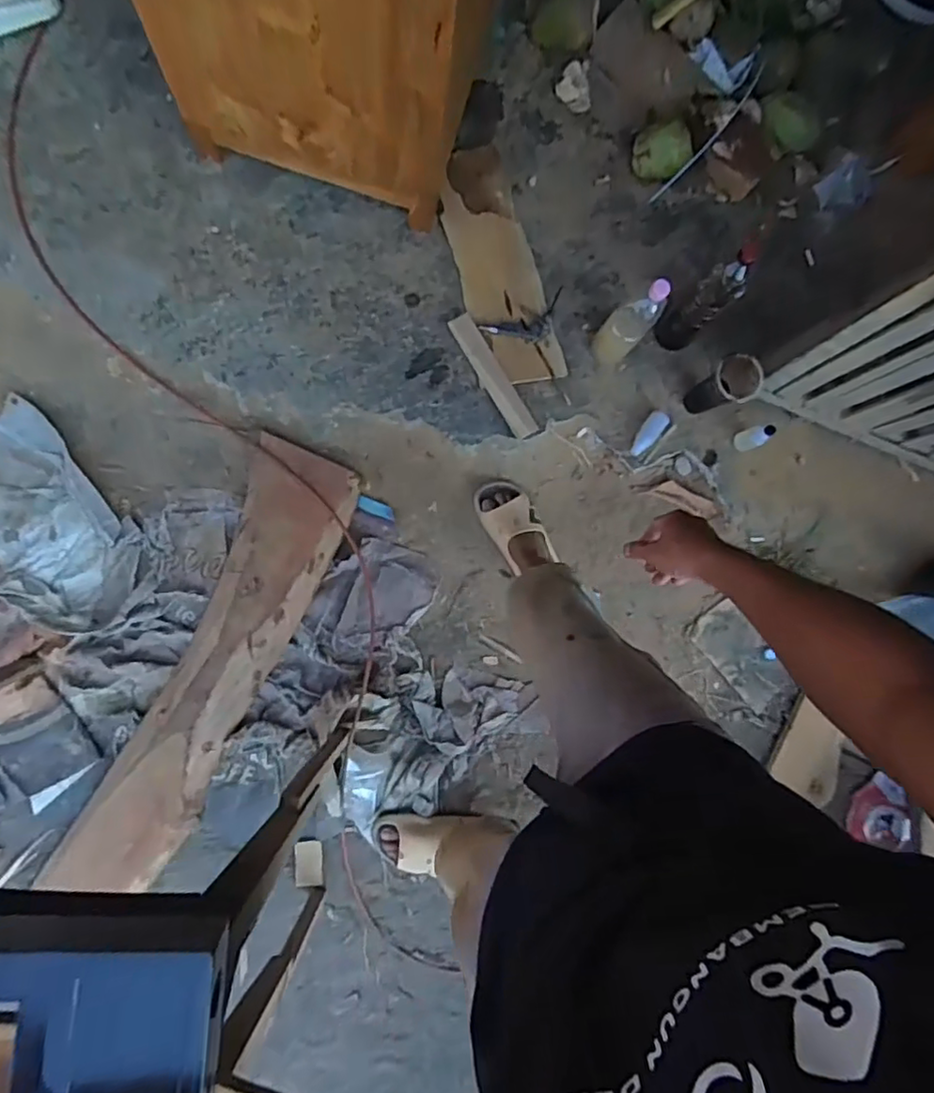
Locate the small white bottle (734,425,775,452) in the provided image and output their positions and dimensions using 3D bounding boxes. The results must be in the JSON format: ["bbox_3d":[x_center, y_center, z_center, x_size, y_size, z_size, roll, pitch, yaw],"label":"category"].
[{"bbox_3d":[0.616,-0.235,1.301,0.033,0.098,0.041,-35,97,-27],"label":"small white bottle"}]

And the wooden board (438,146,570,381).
[{"bbox_3d":[0.066,-0.589,1.299,0.166,0.016,0.499,-16,91,-8],"label":"wooden board"}]

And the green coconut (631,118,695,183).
[{"bbox_3d":[0.419,-0.846,1.310,0.125,0.091,0.099,-14,94,-5],"label":"green coconut"}]

